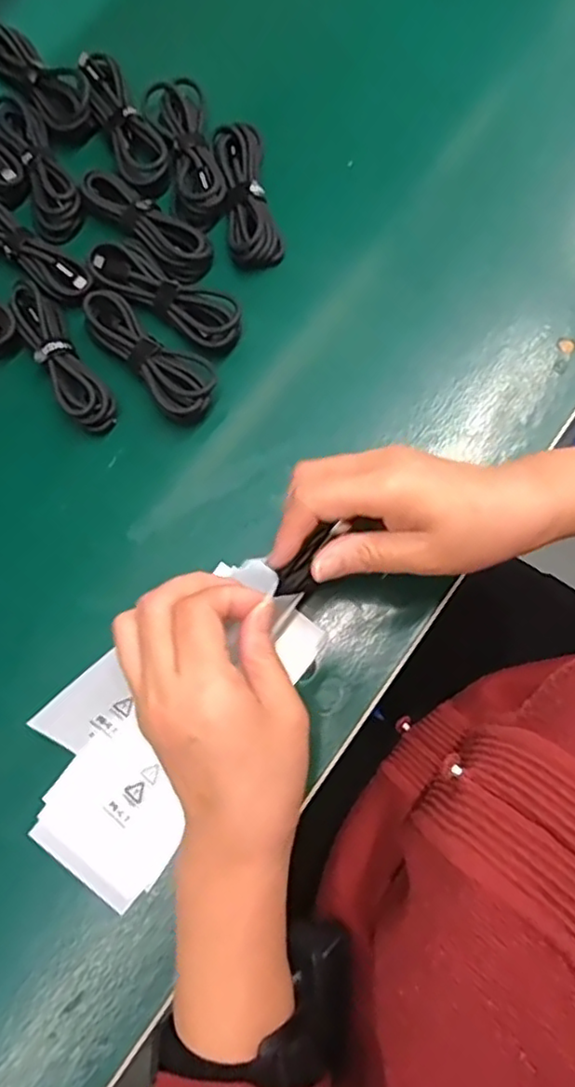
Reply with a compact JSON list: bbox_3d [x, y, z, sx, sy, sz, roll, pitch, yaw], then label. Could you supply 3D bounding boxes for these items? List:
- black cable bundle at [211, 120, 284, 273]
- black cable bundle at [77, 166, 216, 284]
[{"bbox_3d":[-0.028,-0.237,0.444,0.034,0.018,0.104,-12,78,-1],"label":"black cable bundle"},{"bbox_3d":[-0.092,-0.216,0.437,0.097,0.018,0.035,42,82,9],"label":"black cable bundle"}]

